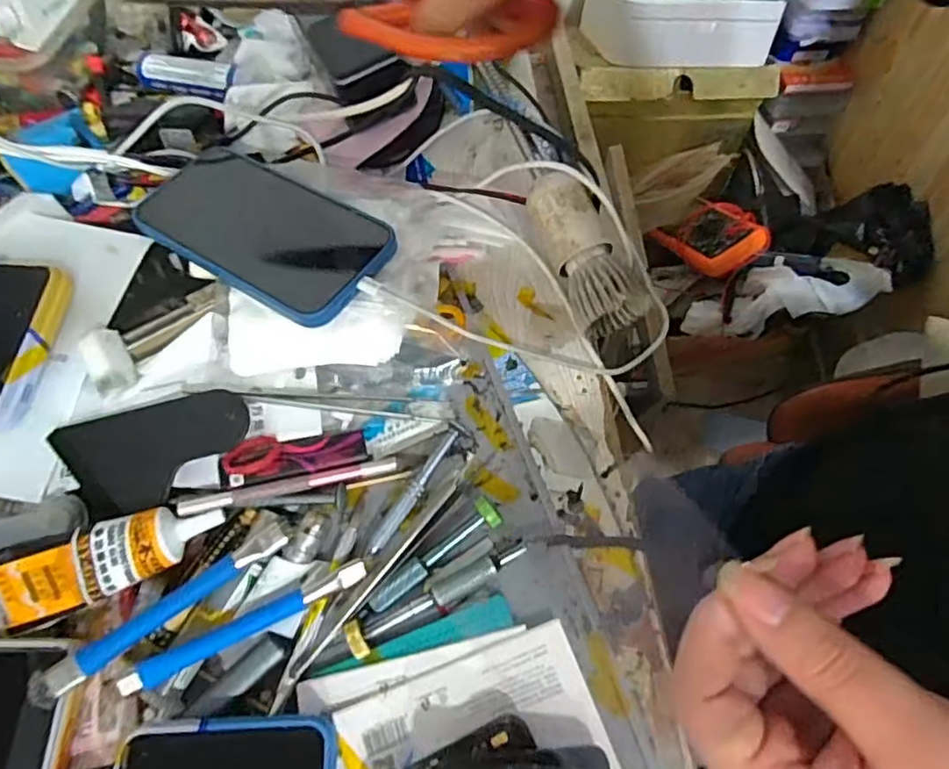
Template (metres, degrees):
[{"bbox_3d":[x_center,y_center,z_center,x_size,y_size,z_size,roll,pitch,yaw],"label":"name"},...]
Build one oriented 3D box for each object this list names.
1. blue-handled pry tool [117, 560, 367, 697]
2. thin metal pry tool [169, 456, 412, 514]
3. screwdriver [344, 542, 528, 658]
[{"bbox_3d":[-0.115,0.122,0.314,0.125,0.013,0.012,-24,66,-9],"label":"blue-handled pry tool"},{"bbox_3d":[-0.100,0.055,0.342,0.123,0.008,0.010,-12,65,-3],"label":"thin metal pry tool"},{"bbox_3d":[-0.018,0.108,0.319,0.099,0.011,0.017,-26,67,-10],"label":"screwdriver"}]

